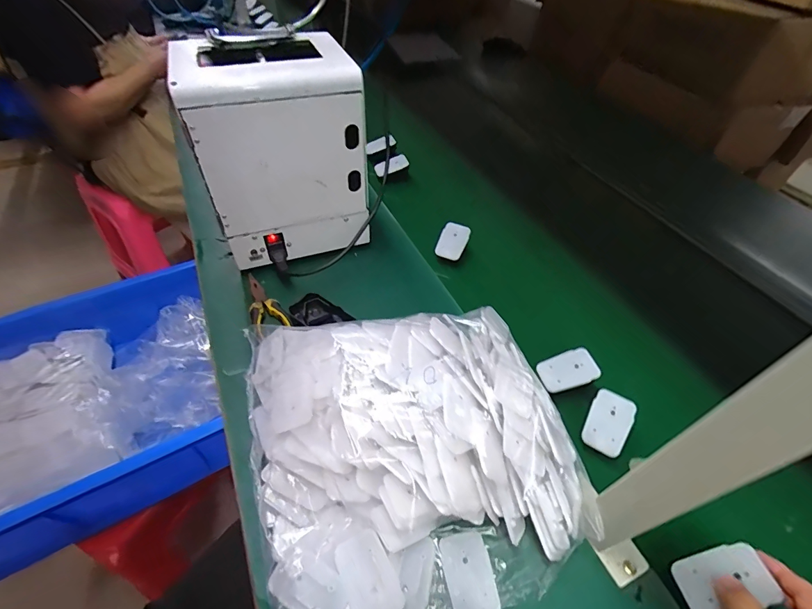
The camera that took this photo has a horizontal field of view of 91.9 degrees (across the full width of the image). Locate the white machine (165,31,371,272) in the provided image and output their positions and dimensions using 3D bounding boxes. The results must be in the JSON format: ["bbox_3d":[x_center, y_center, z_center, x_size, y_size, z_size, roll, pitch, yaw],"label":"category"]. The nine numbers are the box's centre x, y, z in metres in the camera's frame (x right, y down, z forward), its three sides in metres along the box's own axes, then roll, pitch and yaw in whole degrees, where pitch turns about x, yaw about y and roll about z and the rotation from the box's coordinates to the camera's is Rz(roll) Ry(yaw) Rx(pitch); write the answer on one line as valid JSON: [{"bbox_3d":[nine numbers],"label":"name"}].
[{"bbox_3d":[-0.178,-0.206,0.560,0.210,0.263,0.156,-18,53,-19],"label":"white machine"}]

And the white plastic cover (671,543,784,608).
[{"bbox_3d":[0.268,0.234,0.333,0.067,0.004,0.044,-32,33,21],"label":"white plastic cover"}]

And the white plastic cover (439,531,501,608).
[{"bbox_3d":[0.059,0.251,0.365,0.043,0.004,0.066,-8,50,-11],"label":"white plastic cover"}]

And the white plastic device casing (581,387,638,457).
[{"bbox_3d":[0.232,0.135,0.450,0.043,0.005,0.070,26,73,25],"label":"white plastic device casing"}]

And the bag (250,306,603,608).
[{"bbox_3d":[0.005,0.129,0.398,0.307,0.095,0.302,-10,51,-13],"label":"bag"}]

